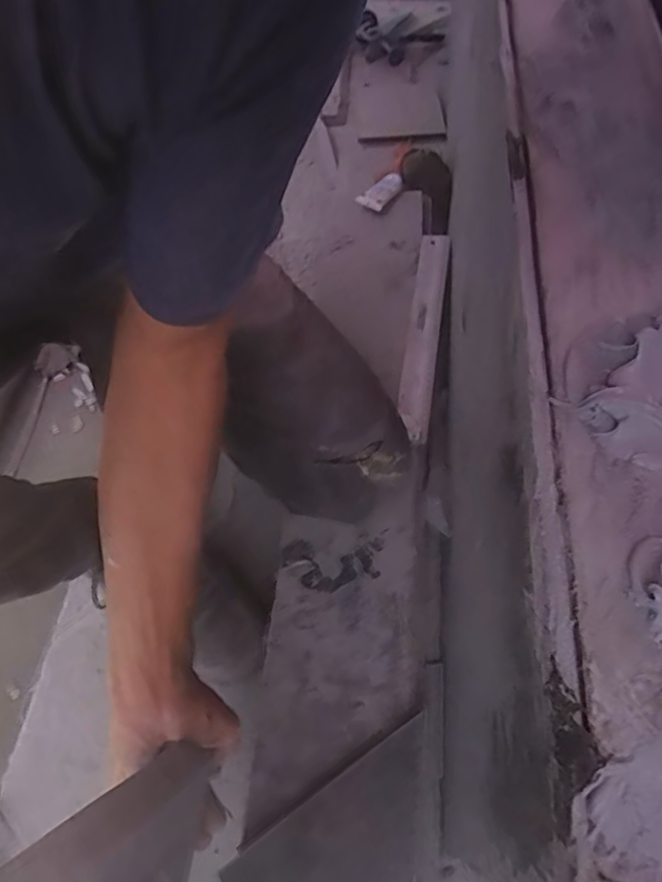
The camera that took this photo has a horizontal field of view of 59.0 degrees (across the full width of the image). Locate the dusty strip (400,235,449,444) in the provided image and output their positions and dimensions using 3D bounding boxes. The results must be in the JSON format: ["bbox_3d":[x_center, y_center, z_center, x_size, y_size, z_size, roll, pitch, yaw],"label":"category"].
[{"bbox_3d":[0.123,-0.150,0.755,0.037,0.031,0.348,7,60,7],"label":"dusty strip"}]

